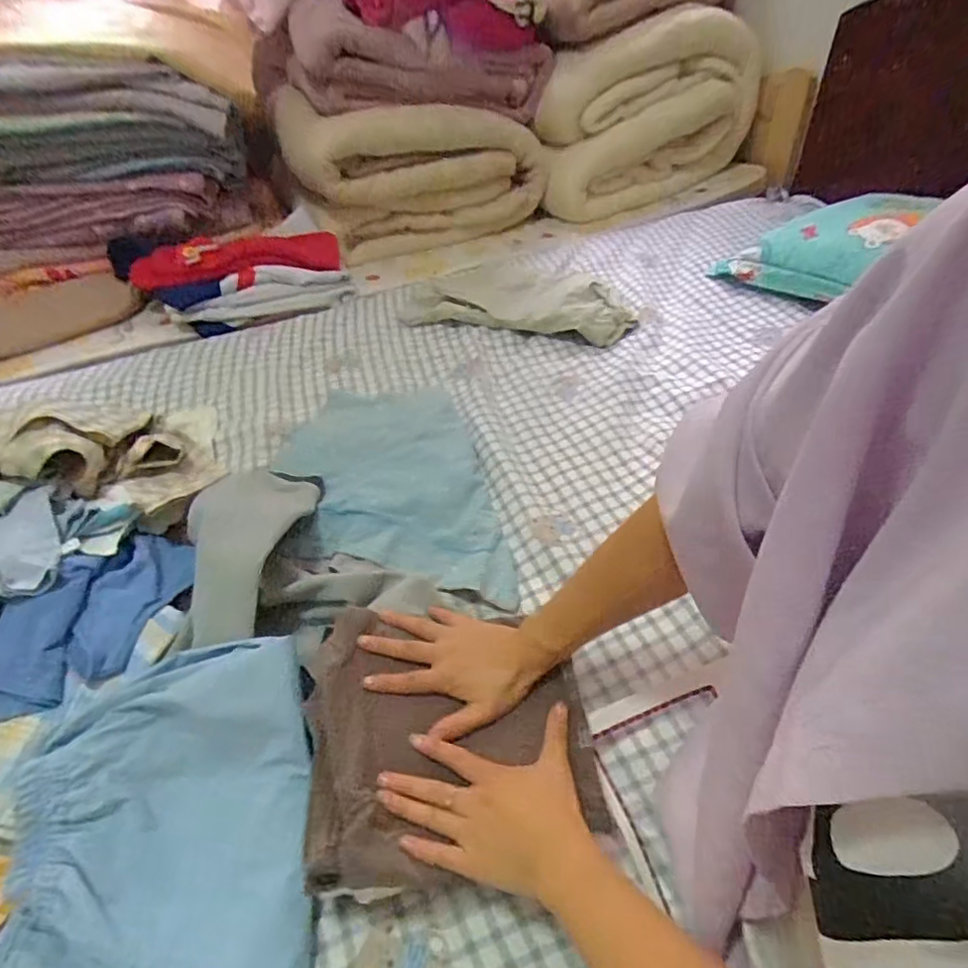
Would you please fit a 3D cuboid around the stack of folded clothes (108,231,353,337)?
[{"bbox_3d":[-0.459,-0.396,1.065,0.393,0.096,0.230,-22,47,-16],"label":"stack of folded clothes"}]

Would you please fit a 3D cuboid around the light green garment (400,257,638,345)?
[{"bbox_3d":[0.063,-0.344,0.995,0.387,0.056,0.236,9,46,14],"label":"light green garment"}]

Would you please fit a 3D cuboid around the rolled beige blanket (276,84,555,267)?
[{"bbox_3d":[-0.184,-0.739,1.291,0.459,0.243,0.492,-21,47,-16],"label":"rolled beige blanket"}]

